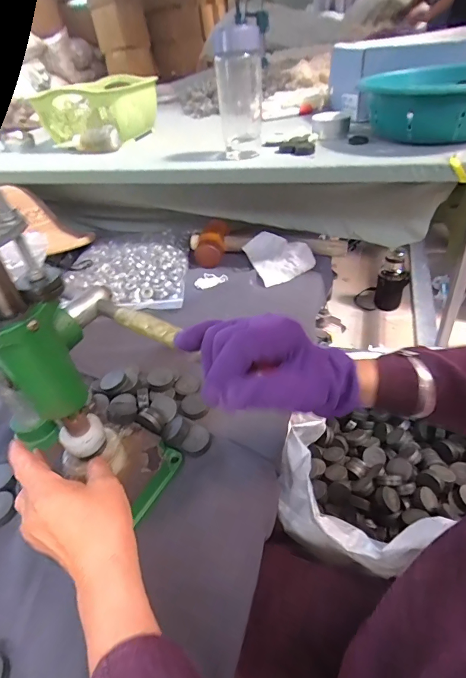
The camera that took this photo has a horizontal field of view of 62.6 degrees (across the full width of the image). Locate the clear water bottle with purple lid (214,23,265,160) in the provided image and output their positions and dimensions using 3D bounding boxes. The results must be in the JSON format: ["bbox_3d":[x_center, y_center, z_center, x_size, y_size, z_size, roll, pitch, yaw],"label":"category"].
[{"bbox_3d":[0.013,-0.410,0.642,0.076,0.175,0.084,-5,39,4],"label":"clear water bottle with purple lid"}]

